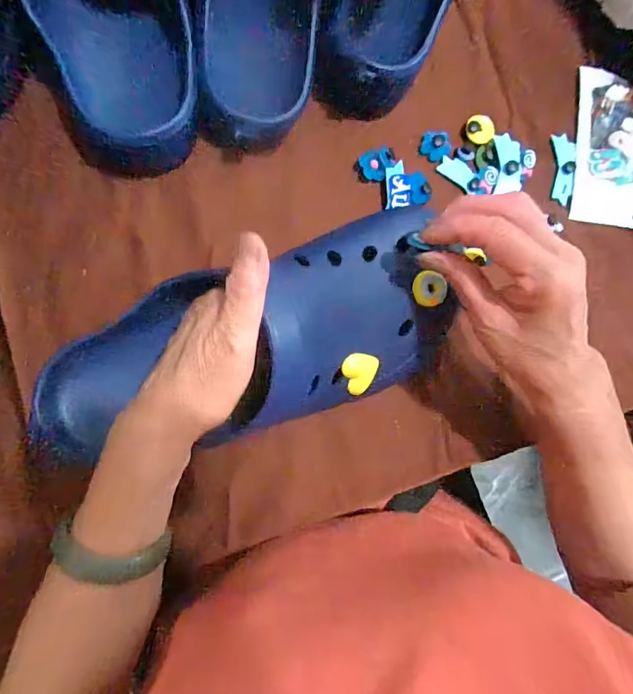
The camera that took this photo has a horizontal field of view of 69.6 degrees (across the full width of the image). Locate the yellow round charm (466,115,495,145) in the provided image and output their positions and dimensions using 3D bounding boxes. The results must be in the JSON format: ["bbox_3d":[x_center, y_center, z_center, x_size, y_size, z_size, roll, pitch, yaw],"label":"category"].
[{"bbox_3d":[0.139,-0.185,0.388,0.025,0.014,0.020,44,81,-5],"label":"yellow round charm"}]

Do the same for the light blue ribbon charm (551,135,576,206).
[{"bbox_3d":[0.218,-0.156,0.401,0.019,0.006,0.063,5,86,-10],"label":"light blue ribbon charm"}]

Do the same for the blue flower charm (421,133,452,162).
[{"bbox_3d":[0.101,-0.169,0.382,0.023,0.011,0.020,10,85,-9],"label":"blue flower charm"}]

